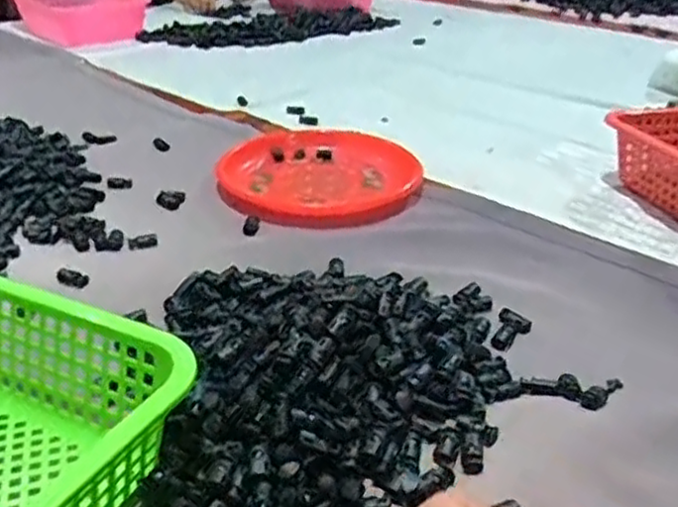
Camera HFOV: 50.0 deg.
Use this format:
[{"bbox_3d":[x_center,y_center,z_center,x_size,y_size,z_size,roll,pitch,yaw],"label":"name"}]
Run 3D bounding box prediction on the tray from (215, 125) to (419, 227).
[{"bbox_3d":[-0.013,-0.094,0.822,0.199,0.032,0.227,14,32,20],"label":"tray"}]

